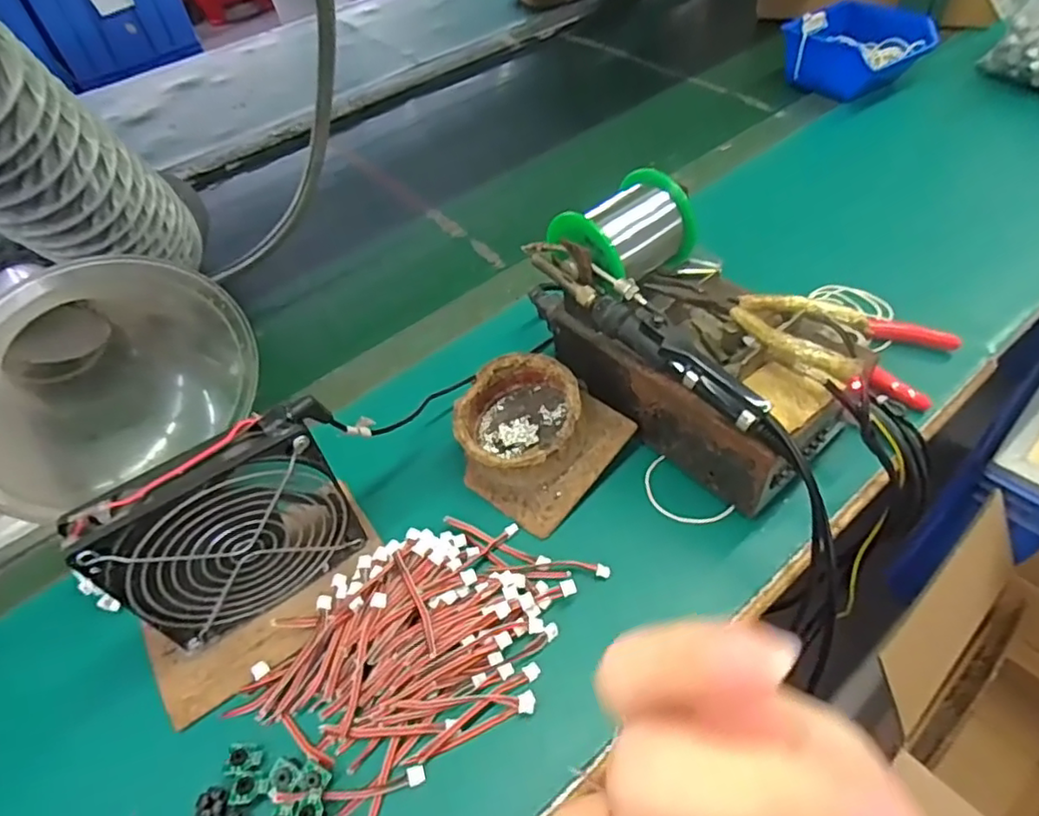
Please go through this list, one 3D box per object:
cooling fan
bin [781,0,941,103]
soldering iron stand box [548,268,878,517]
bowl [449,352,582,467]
[{"bbox_3d":[-0.152,0.068,0.345,0.124,0.120,0.031,-27,53,-16],"label":"cooling fan"},{"bbox_3d":[0.399,-0.426,0.745,0.118,0.065,0.141,-35,56,-21],"label":"bin"},{"bbox_3d":[0.117,-0.037,0.417,0.194,0.092,0.117,34,61,28],"label":"soldering iron stand box"},{"bbox_3d":[-0.002,0.008,0.418,0.079,0.048,0.082,-3,51,3],"label":"bowl"}]

